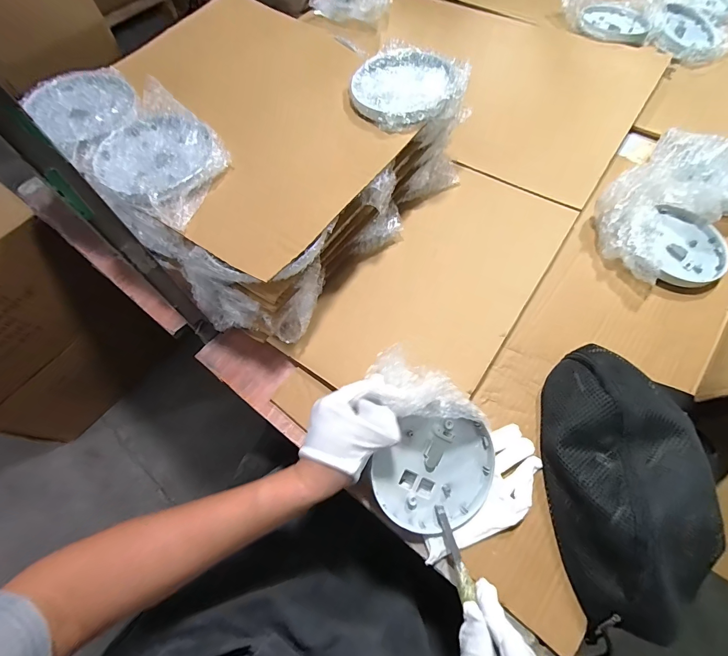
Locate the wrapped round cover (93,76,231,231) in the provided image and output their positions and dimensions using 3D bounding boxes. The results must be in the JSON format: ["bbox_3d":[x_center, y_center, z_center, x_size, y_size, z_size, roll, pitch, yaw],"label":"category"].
[{"bbox_3d":[-0.238,-0.206,0.424,0.158,0.028,0.144,28,68,12],"label":"wrapped round cover"}]

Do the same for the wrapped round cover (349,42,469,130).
[{"bbox_3d":[0.055,-0.321,0.470,0.154,0.030,0.138,40,71,17],"label":"wrapped round cover"}]

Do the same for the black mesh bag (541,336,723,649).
[{"bbox_3d":[0.278,0.149,0.377,0.147,0.077,0.275,1,67,2],"label":"black mesh bag"}]

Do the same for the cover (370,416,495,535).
[{"bbox_3d":[0.073,0.154,0.382,0.133,0.018,0.115,2,87,-12],"label":"cover"}]

